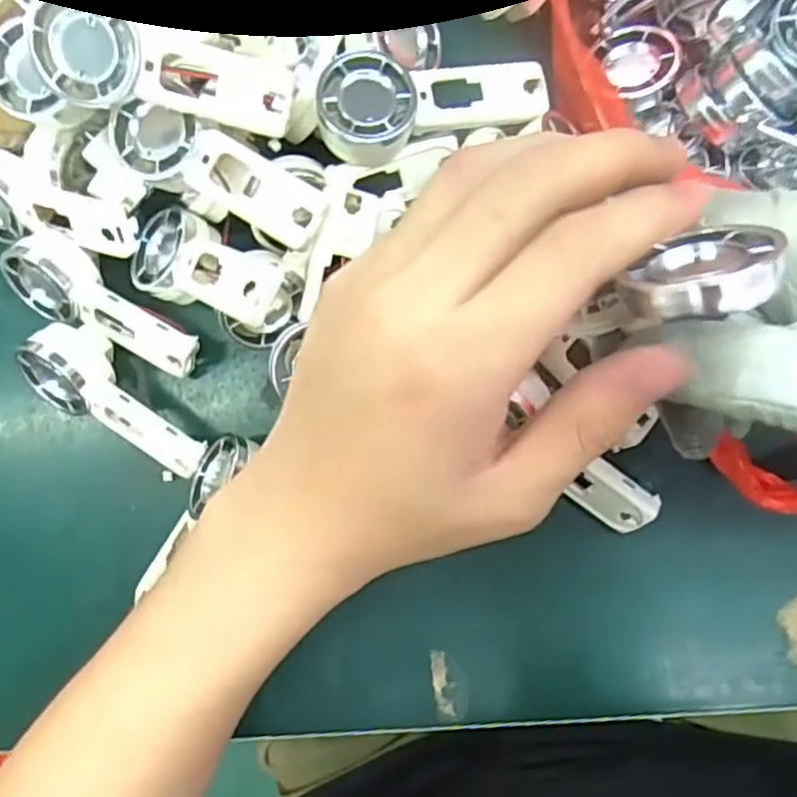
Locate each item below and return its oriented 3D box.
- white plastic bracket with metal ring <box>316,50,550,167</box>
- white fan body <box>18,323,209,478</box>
[{"bbox_3d":[0.014,-0.120,0.268,0.091,0.019,0.038,-9,85,-6],"label":"white plastic bracket with metal ring"},{"bbox_3d":[-0.125,0.000,0.300,0.089,0.038,0.038,30,91,9],"label":"white fan body"}]

